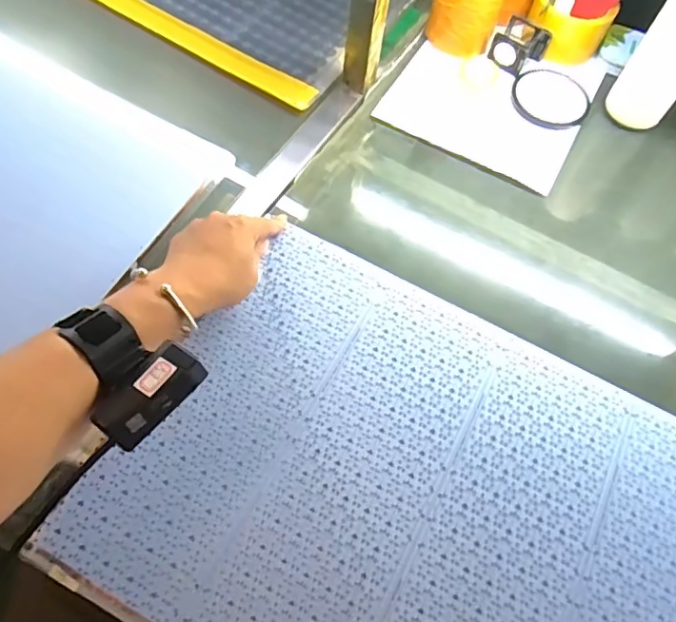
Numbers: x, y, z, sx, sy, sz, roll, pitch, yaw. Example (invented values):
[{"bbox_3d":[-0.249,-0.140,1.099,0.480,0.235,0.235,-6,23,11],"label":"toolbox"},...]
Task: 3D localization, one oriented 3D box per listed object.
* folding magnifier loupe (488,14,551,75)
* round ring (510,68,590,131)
[{"bbox_3d":[0.216,-0.318,0.651,0.053,0.032,0.063,39,68,14],"label":"folding magnifier loupe"},{"bbox_3d":[0.249,-0.250,0.636,0.092,0.011,0.090,2,64,-3],"label":"round ring"}]

